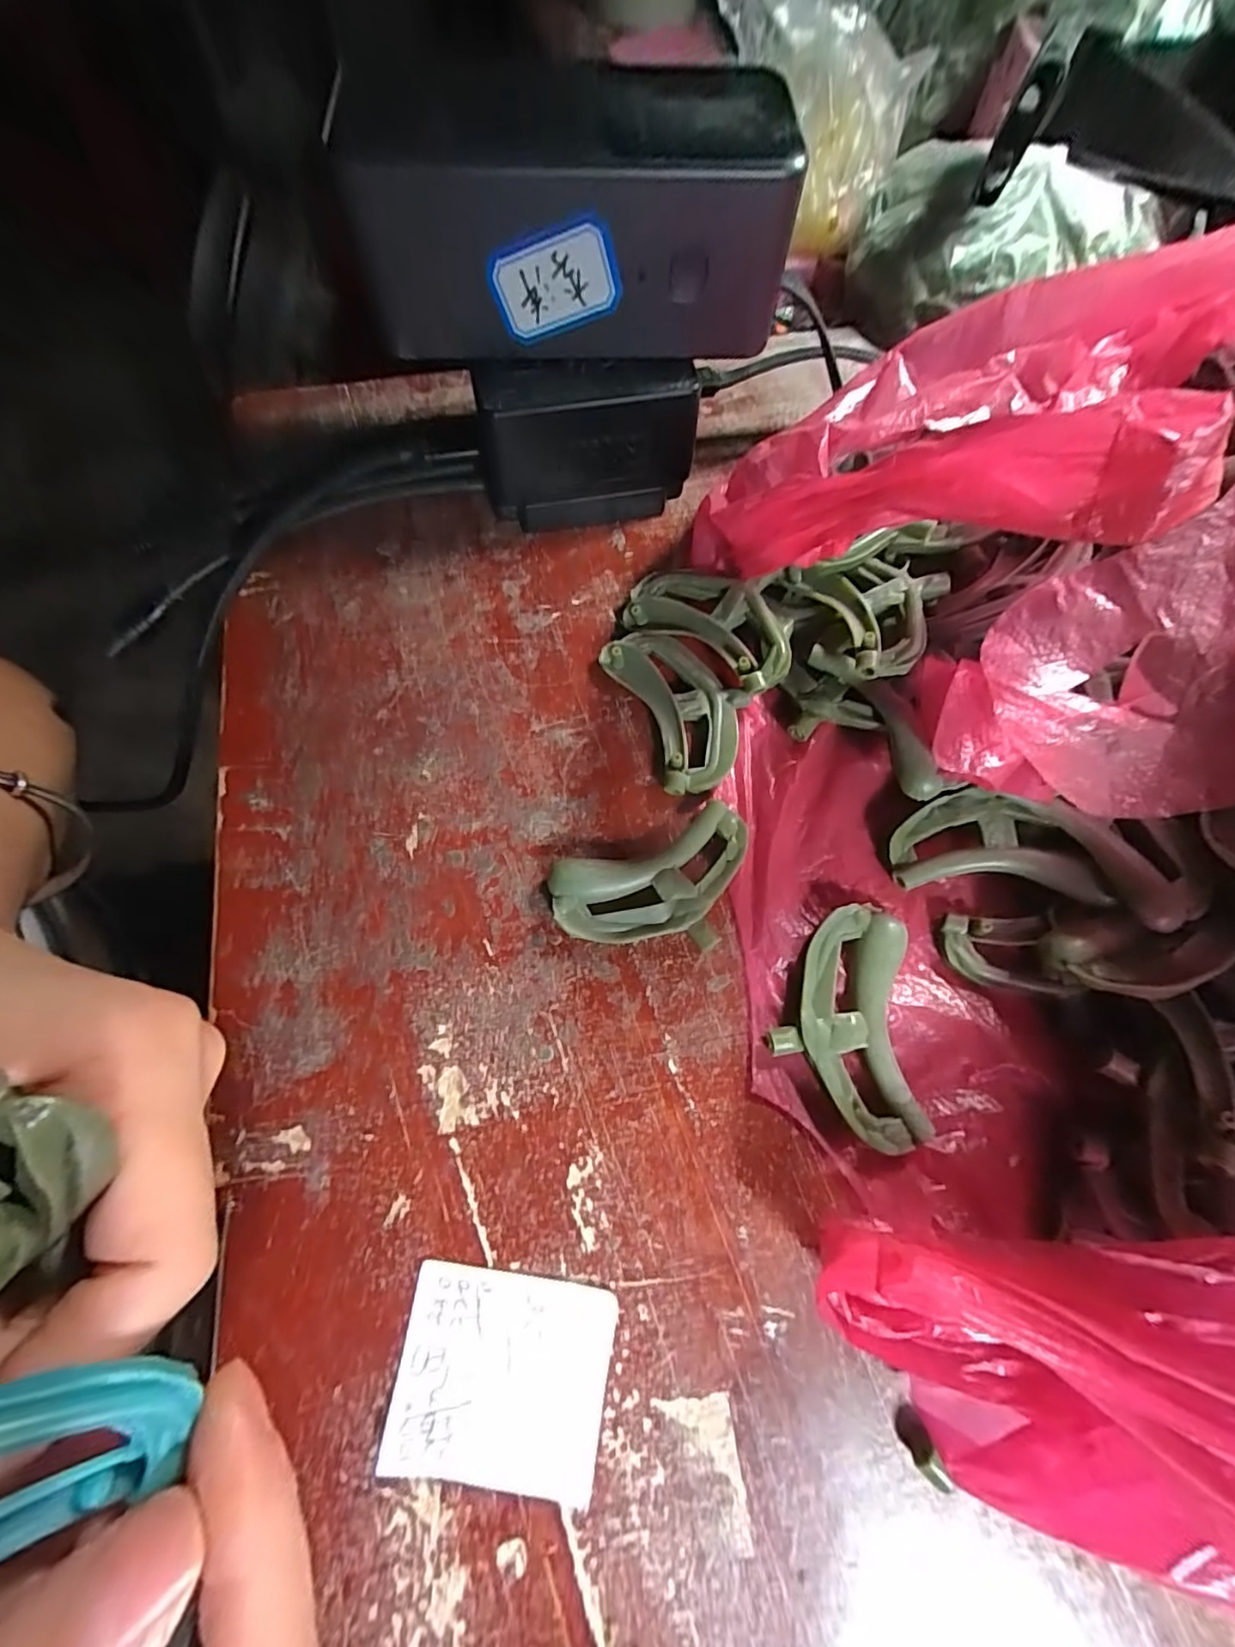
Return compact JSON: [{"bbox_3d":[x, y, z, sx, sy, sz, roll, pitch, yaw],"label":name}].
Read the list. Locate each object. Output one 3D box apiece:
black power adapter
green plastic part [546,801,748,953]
[{"bbox_3d":[-0.011,-0.137,0.212,0.076,0.051,0.021,0,68,0],"label":"black power adapter"},{"bbox_3d":[0.014,0.021,0.176,0.064,0.009,0.038,-21,71,-7],"label":"green plastic part"}]

